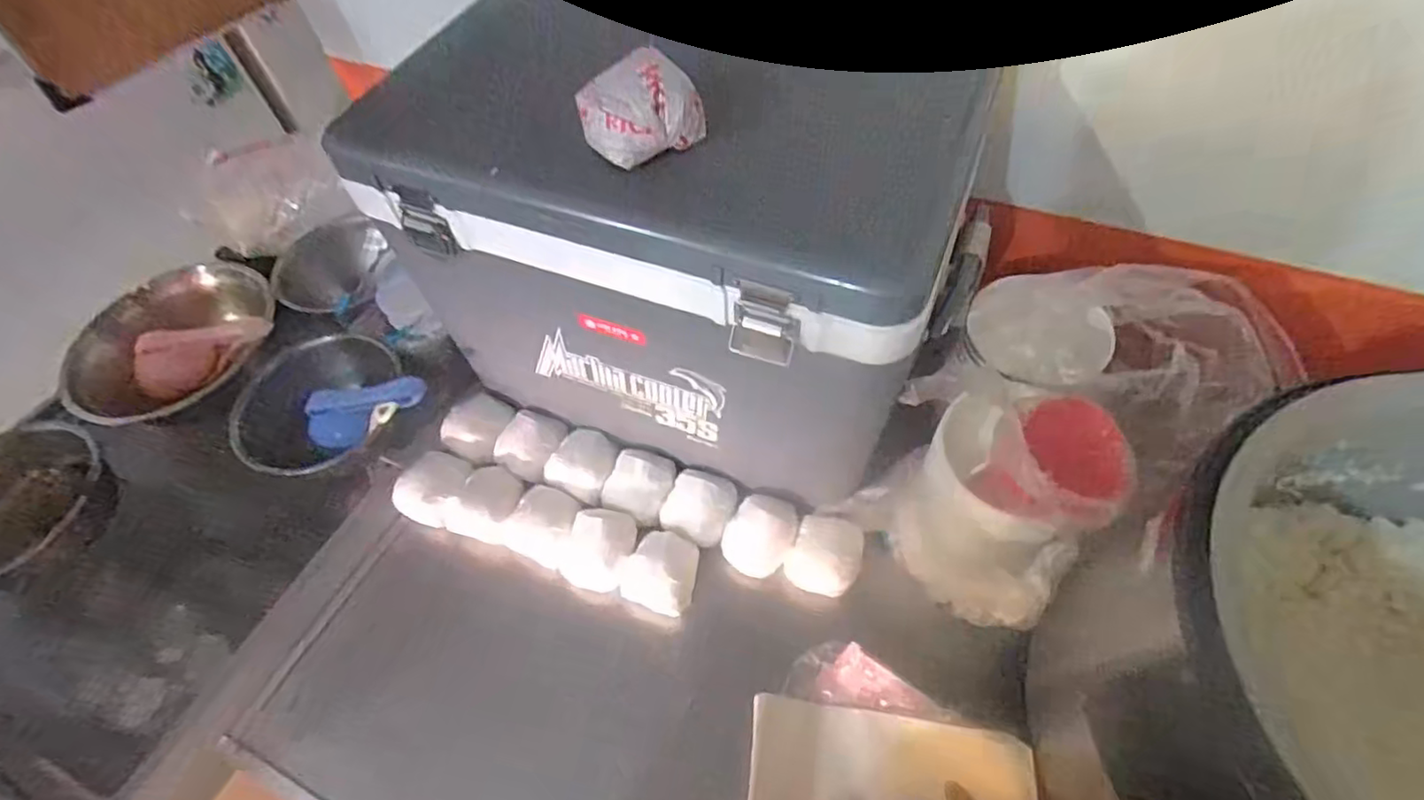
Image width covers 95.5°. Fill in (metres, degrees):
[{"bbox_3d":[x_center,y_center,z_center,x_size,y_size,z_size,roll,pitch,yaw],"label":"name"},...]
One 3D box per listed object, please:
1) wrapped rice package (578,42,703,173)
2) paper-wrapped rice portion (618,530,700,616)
[{"bbox_3d":[-0.049,-0.203,0.447,0.079,0.053,0.042,-24,57,-12],"label":"wrapped rice package"},{"bbox_3d":[-0.052,0.177,0.667,0.065,0.047,0.078,14,57,13],"label":"paper-wrapped rice portion"}]

